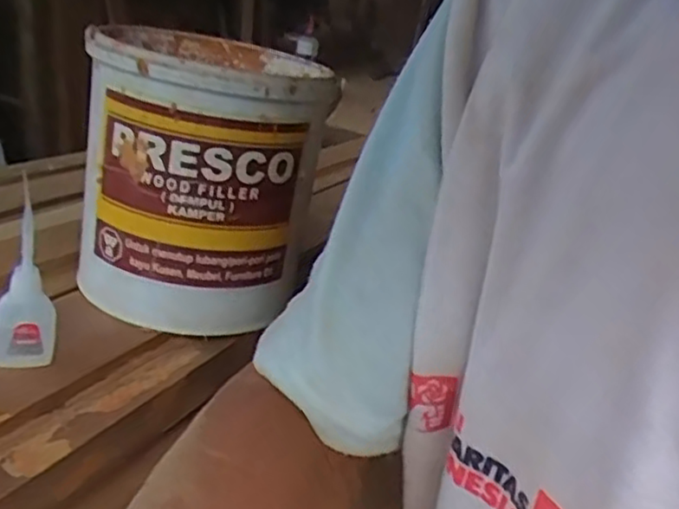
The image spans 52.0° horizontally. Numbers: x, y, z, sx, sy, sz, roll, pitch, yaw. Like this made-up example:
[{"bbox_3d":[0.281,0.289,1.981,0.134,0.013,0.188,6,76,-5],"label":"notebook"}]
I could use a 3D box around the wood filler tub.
[{"bbox_3d":[-0.106,-0.062,0.545,0.176,0.189,0.177,2,22,-14],"label":"wood filler tub"}]

